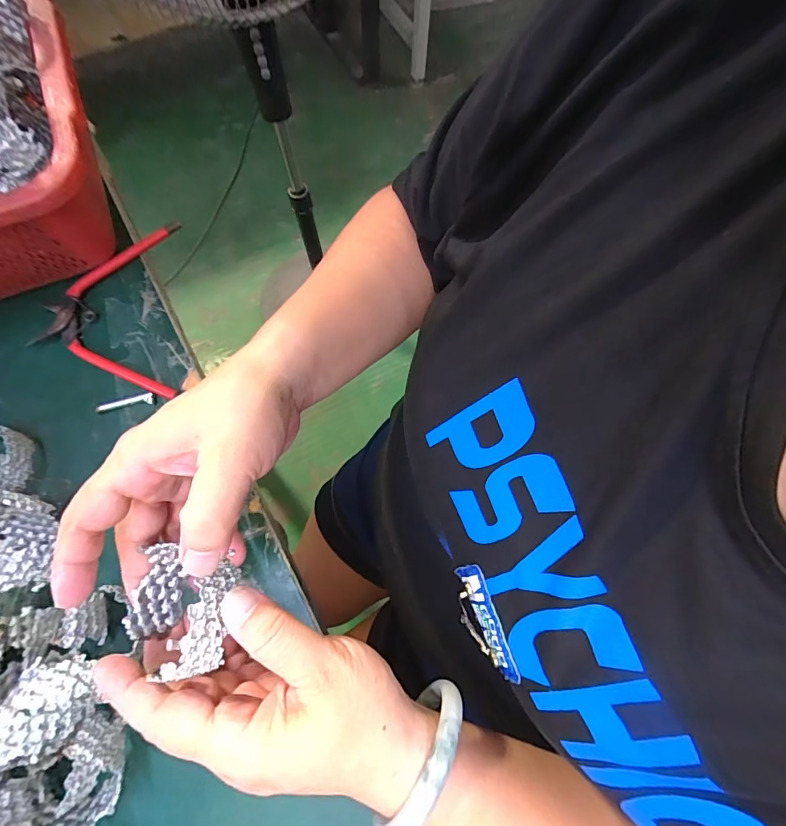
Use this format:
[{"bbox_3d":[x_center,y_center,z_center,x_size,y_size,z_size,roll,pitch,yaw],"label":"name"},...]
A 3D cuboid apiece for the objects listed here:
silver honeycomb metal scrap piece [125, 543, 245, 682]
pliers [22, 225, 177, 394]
[{"bbox_3d":[-0.101,0.090,0.194,0.065,0.027,0.045,-7,67,39],"label":"silver honeycomb metal scrap piece"},{"bbox_3d":[-0.235,-0.081,0.338,0.112,0.011,0.162,-10,72,-3],"label":"pliers"}]

